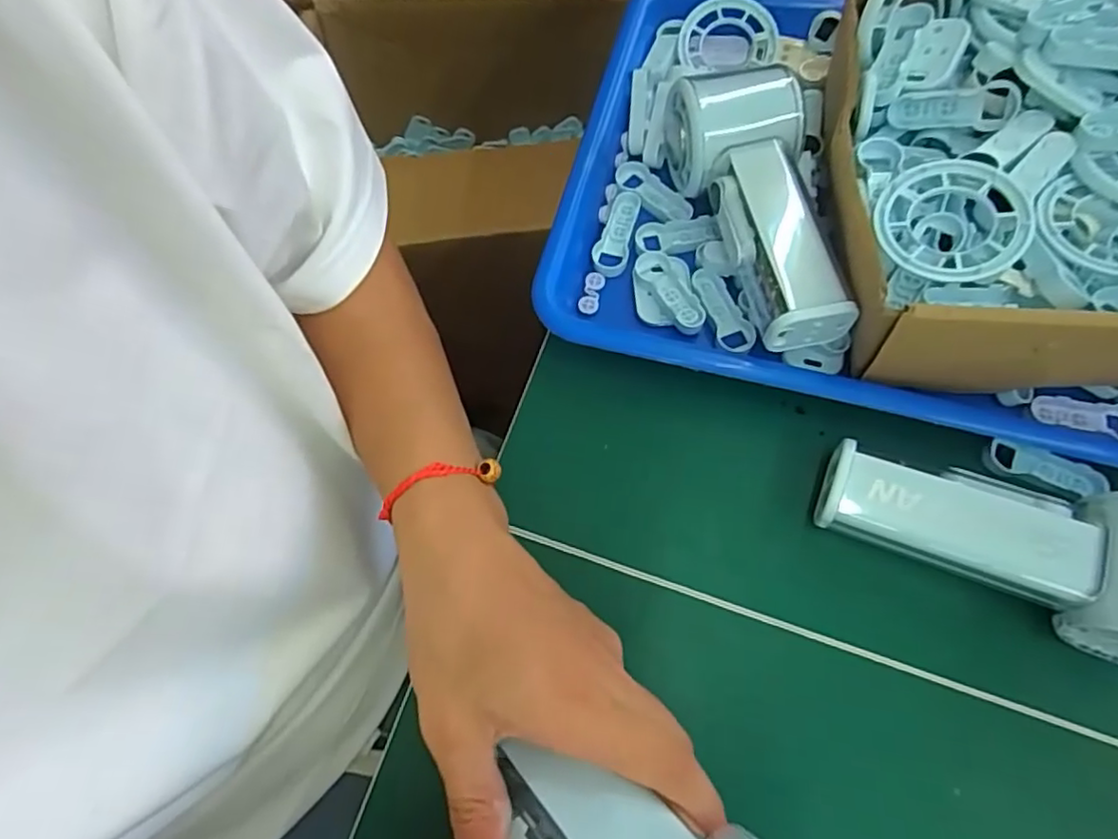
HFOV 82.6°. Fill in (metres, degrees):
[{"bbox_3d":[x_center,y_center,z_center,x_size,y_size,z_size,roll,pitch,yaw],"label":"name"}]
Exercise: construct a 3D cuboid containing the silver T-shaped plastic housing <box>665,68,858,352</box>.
[{"bbox_3d":[0.105,-0.104,0.315,0.059,0.049,0.145,-17,71,-4],"label":"silver T-shaped plastic housing"}]

